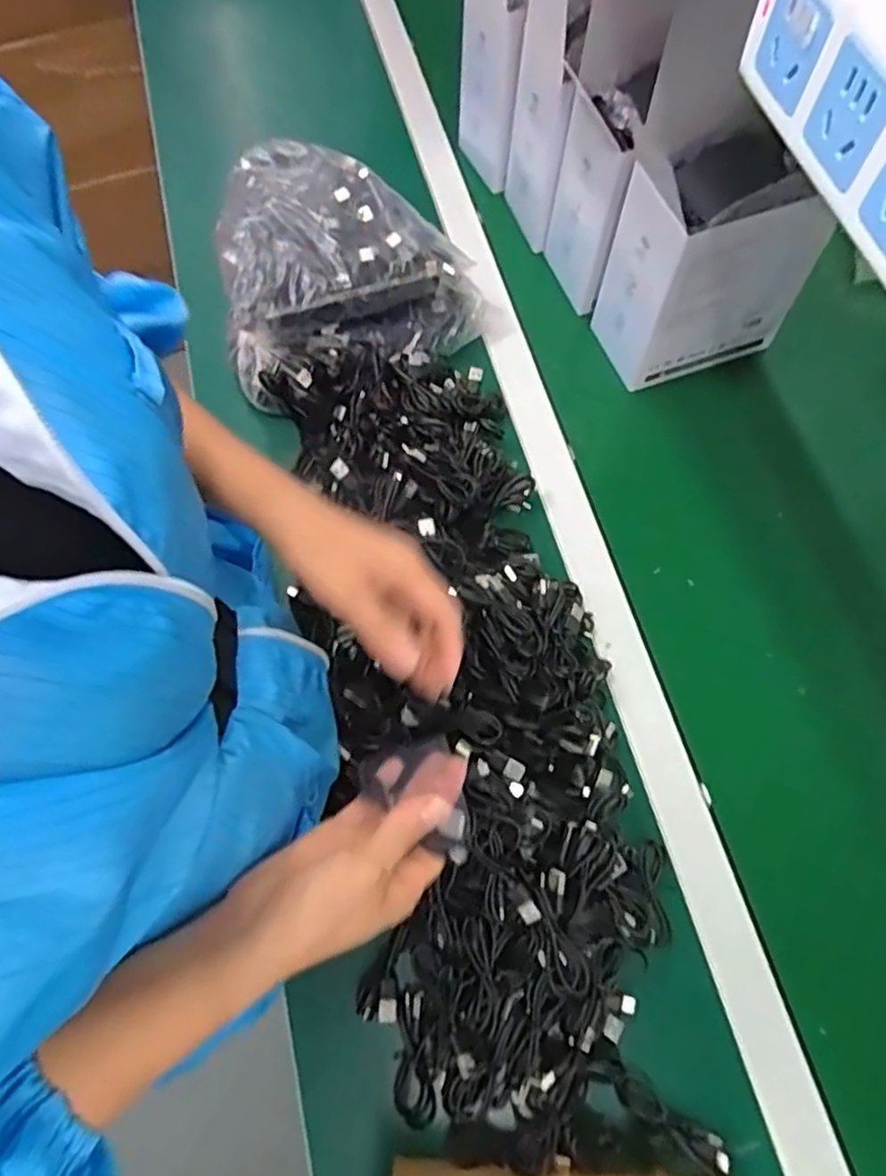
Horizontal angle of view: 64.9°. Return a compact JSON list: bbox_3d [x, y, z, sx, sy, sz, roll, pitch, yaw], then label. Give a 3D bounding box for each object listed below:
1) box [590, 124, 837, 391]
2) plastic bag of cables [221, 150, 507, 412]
[{"bbox_3d":[0.248,-0.305,0.647,0.168,0.199,0.095,-19,70,-7],"label":"box"},{"bbox_3d":[-0.094,-0.315,0.684,0.249,0.126,0.219,-19,70,-7],"label":"plastic bag of cables"}]

